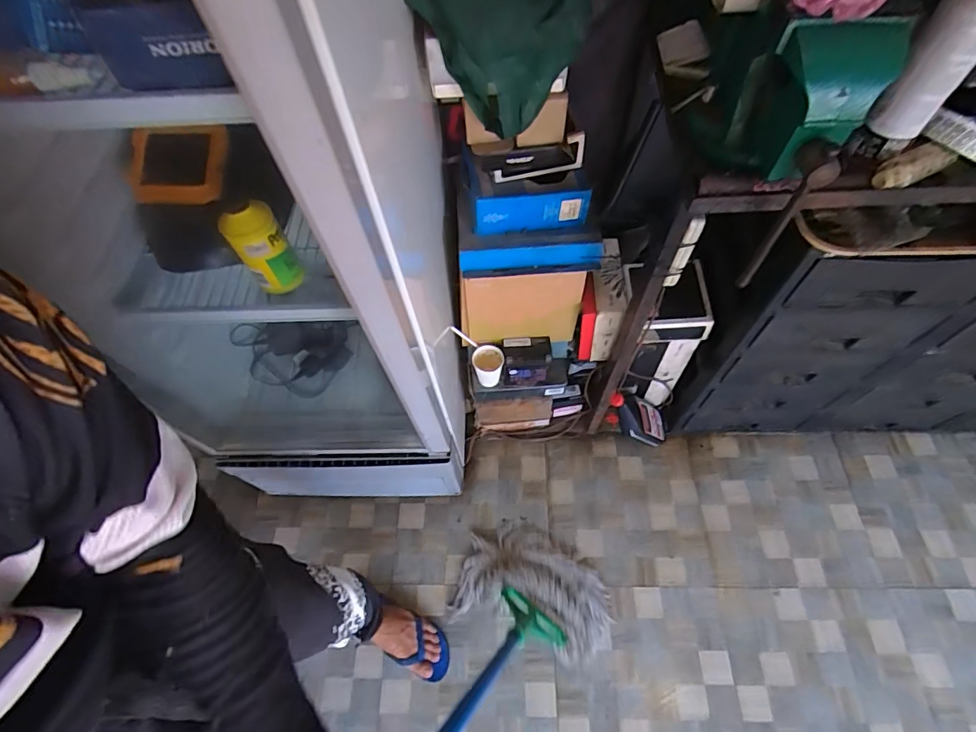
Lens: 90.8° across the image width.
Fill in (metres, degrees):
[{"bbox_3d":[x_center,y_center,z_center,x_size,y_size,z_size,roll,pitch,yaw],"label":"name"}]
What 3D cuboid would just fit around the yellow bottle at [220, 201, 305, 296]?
[{"bbox_3d":[-0.324,-0.168,0.695,0.070,0.139,0.061,-35,64,-15],"label":"yellow bottle"}]

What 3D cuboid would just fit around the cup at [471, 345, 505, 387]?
[{"bbox_3d":[0.001,0.001,1.110,0.070,0.071,0.065,-2,61,3],"label":"cup"}]

